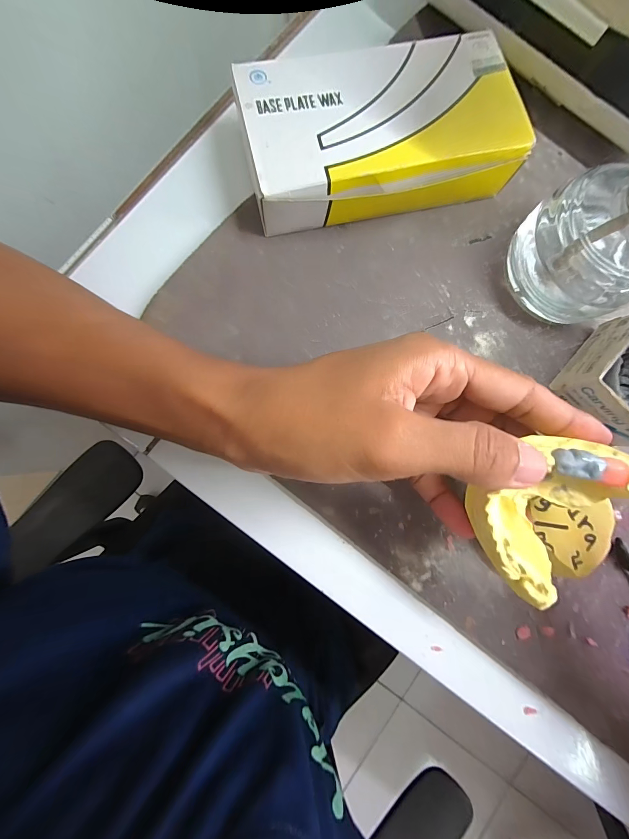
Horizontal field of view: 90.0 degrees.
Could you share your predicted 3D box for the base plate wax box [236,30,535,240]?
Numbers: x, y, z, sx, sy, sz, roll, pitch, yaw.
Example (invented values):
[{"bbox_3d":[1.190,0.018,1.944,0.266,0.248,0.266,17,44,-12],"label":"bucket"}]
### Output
[{"bbox_3d":[0.036,-0.158,0.181,0.147,0.034,0.088,-14,86,-6],"label":"base plate wax box"}]

